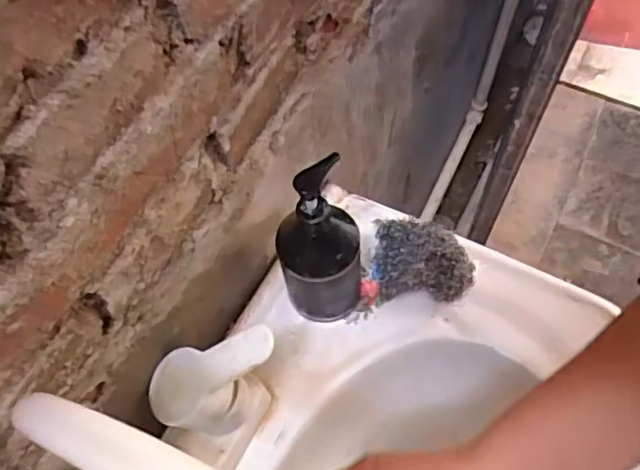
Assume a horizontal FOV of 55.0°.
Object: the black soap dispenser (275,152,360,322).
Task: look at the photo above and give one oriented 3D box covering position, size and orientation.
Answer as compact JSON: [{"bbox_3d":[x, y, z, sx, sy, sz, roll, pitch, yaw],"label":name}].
[{"bbox_3d":[0.000,0.010,0.504,0.066,0.174,0.058,-7,62,-4],"label":"black soap dispenser"}]

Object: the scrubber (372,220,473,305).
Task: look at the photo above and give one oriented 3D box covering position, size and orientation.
[{"bbox_3d":[0.096,0.015,0.573,0.083,0.050,0.088,0,62,0],"label":"scrubber"}]

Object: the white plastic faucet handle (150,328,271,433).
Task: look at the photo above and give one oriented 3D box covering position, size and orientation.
[{"bbox_3d":[-0.073,0.101,0.451,0.108,0.032,0.057,-34,62,20],"label":"white plastic faucet handle"}]

